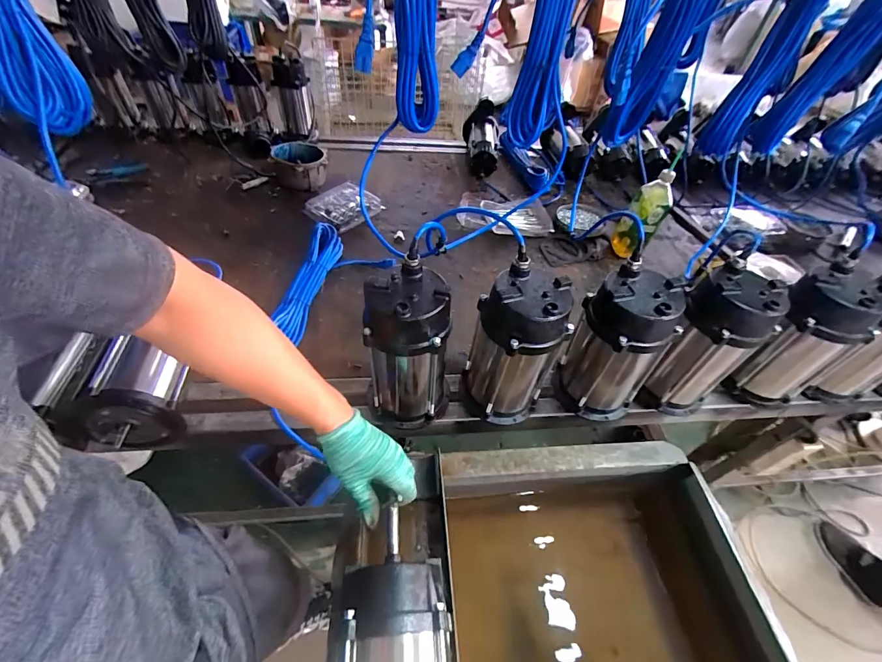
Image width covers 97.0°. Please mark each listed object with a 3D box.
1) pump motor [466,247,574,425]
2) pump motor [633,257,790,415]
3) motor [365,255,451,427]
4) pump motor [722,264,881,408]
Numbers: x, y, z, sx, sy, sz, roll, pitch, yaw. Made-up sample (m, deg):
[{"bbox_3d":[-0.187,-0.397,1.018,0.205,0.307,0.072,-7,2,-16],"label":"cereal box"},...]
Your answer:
[{"bbox_3d":[0.115,0.029,0.618,0.121,0.249,0.124,-19,54,-21],"label":"pump motor"},{"bbox_3d":[0.428,0.030,0.650,0.111,0.251,0.122,-28,57,-26],"label":"pump motor"},{"bbox_3d":[-0.049,0.040,0.607,0.126,0.268,0.120,20,50,11],"label":"motor"},{"bbox_3d":[0.615,0.023,0.678,0.100,0.258,0.121,-23,56,-23],"label":"pump motor"}]

